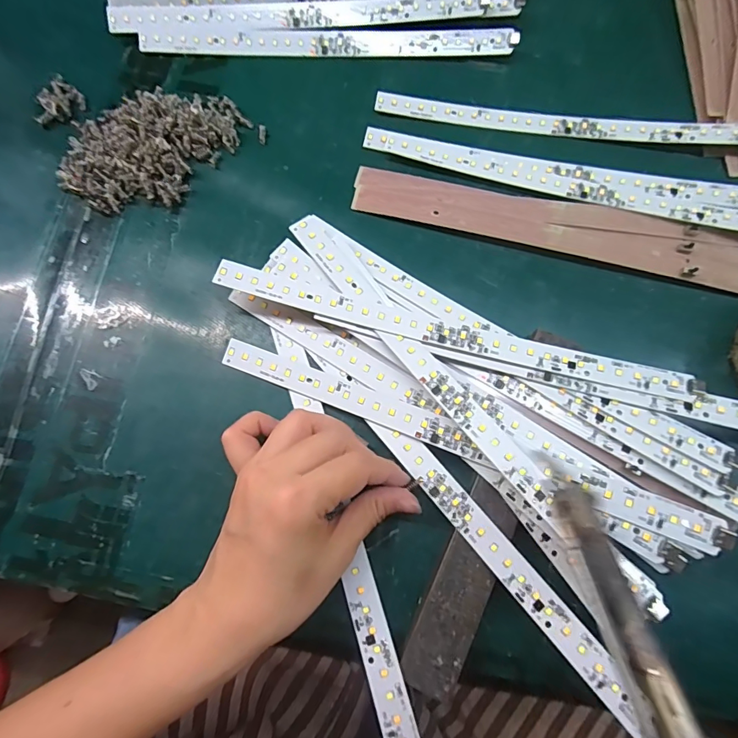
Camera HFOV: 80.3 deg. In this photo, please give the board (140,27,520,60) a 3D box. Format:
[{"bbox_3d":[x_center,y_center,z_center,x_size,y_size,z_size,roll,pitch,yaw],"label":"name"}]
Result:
[{"bbox_3d":[-0.031,-0.248,0.332,0.276,0.007,0.022,2,93,2],"label":"board"}]

